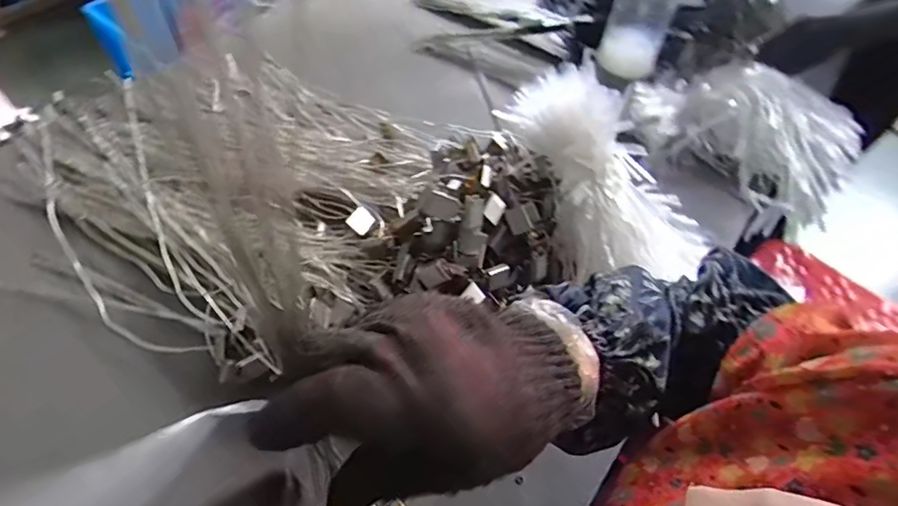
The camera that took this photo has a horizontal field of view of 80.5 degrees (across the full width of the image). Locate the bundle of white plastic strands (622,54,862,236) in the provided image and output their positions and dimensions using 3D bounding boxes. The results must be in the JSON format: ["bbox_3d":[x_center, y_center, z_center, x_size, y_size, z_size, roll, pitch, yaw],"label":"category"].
[{"bbox_3d":[0.497,-0.193,0.890,0.397,0.150,0.214,23,56,12],"label":"bundle of white plastic strands"}]

